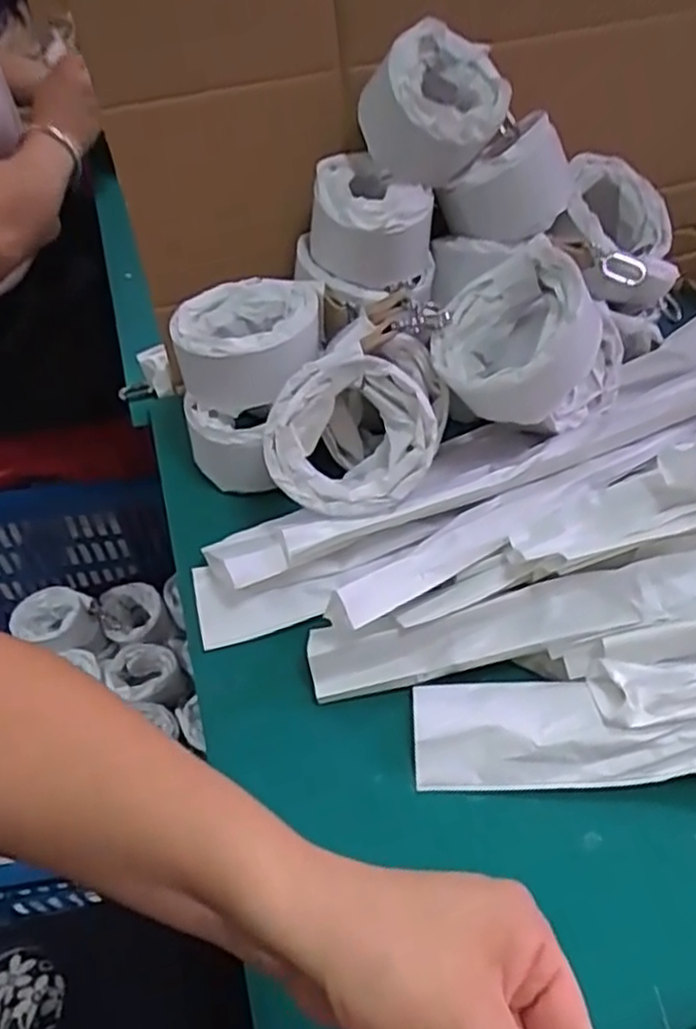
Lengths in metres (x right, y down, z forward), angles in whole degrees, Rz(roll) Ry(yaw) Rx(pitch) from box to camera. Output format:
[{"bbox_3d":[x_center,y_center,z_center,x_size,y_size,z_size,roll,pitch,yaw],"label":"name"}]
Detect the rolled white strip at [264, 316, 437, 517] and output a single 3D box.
[{"bbox_3d":[0.000,-0.047,0.440,0.096,0.037,0.090,-29,99,2],"label":"rolled white strip"}]

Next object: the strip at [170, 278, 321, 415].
[{"bbox_3d":[-0.066,-0.117,0.496,0.094,0.050,0.085,-4,50,-2],"label":"strip"}]

